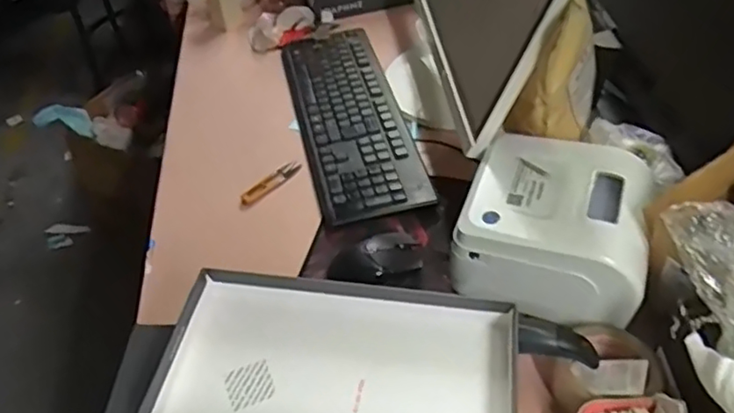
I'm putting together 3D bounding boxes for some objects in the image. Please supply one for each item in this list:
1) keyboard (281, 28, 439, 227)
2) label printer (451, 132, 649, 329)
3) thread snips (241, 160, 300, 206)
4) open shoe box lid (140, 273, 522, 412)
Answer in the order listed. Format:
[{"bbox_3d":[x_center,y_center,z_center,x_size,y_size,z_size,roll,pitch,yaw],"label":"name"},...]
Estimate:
[{"bbox_3d":[-0.029,-0.141,0.959,0.151,0.031,0.425,-12,46,-7],"label":"keyboard"},{"bbox_3d":[0.209,0.027,0.702,0.191,0.120,0.173,15,49,18],"label":"label printer"},{"bbox_3d":[-0.135,-0.034,0.885,0.021,0.010,0.102,33,56,30],"label":"thread snips"},{"bbox_3d":[-0.023,0.145,0.566,0.308,0.033,0.171,6,47,10],"label":"open shoe box lid"}]

